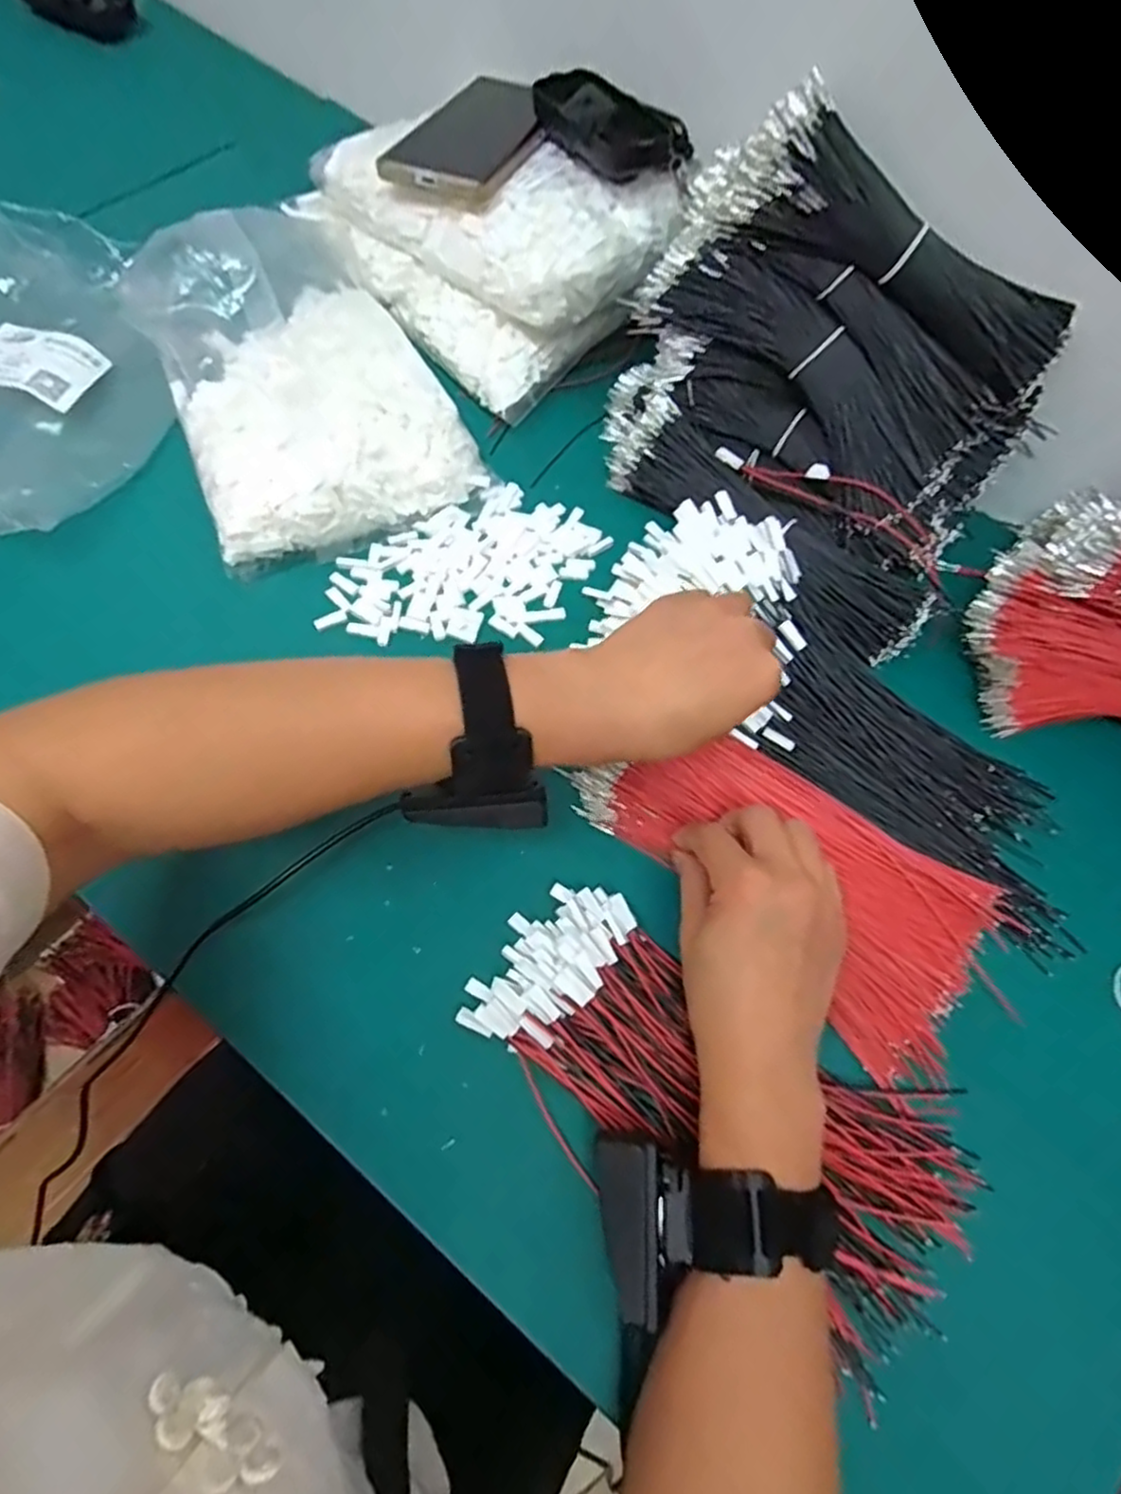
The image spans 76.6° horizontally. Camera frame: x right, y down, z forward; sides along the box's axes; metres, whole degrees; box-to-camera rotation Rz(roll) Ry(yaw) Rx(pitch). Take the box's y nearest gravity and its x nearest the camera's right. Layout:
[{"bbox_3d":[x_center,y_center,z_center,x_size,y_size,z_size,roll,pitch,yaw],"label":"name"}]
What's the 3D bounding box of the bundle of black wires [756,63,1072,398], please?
[{"bbox_3d":[0.206,-0.294,0.428,0.217,0.048,0.055,38,69,-4],"label":"bundle of black wires"}]

